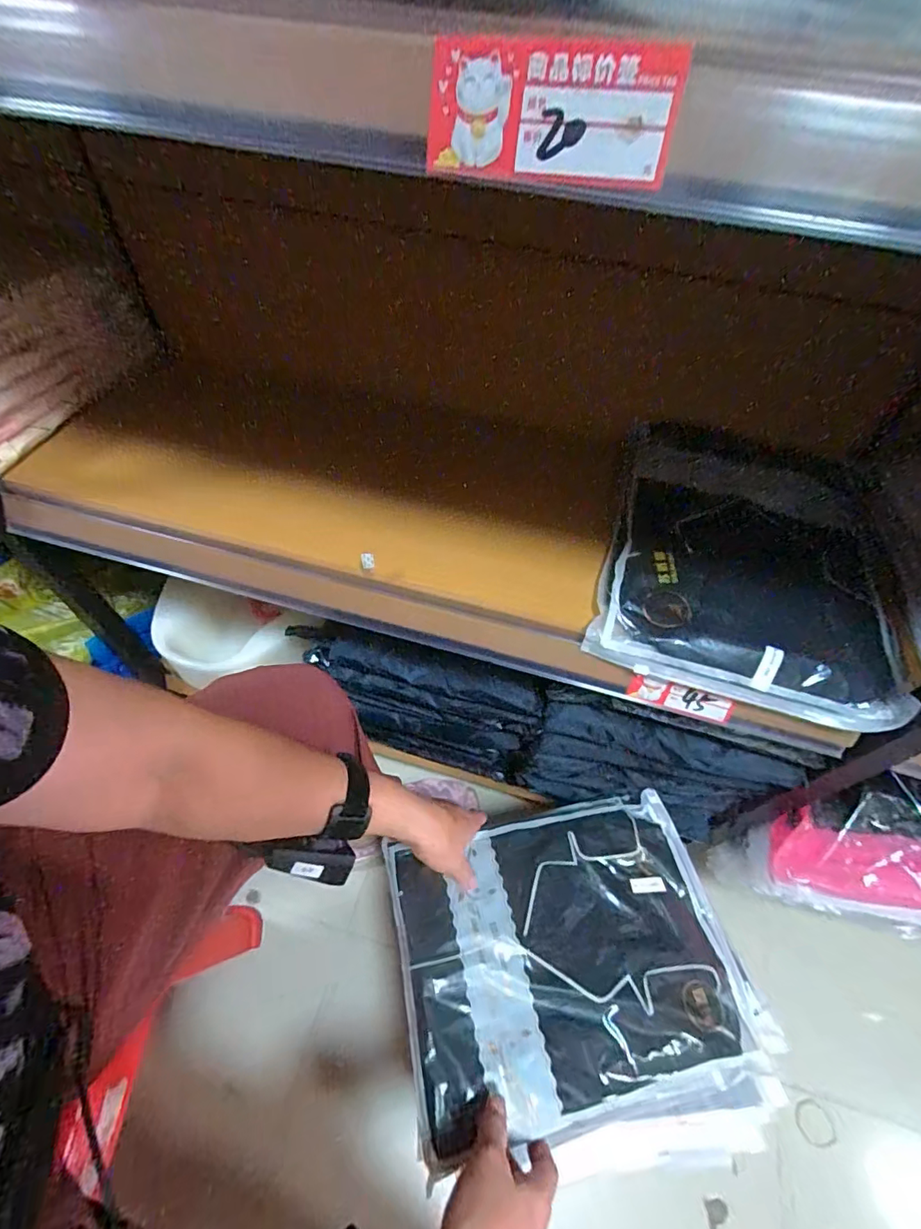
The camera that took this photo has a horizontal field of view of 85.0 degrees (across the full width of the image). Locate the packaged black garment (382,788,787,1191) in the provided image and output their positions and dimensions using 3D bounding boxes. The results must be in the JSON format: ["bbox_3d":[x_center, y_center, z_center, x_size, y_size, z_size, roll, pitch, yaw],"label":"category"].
[{"bbox_3d":[0.113,0.331,0.508,0.342,0.024,0.255,-3,48,-16],"label":"packaged black garment"}]

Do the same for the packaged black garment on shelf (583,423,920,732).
[{"bbox_3d":[0.259,-0.047,0.446,0.236,0.036,0.235,16,72,10],"label":"packaged black garment on shelf"}]

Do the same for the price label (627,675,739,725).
[{"bbox_3d":[0.194,0.075,0.444,0.088,0.028,0.004,17,36,3],"label":"price label"}]

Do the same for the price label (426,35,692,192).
[{"bbox_3d":[0.031,-0.178,0.179,0.086,0.038,0.009,12,30,8],"label":"price label"}]

